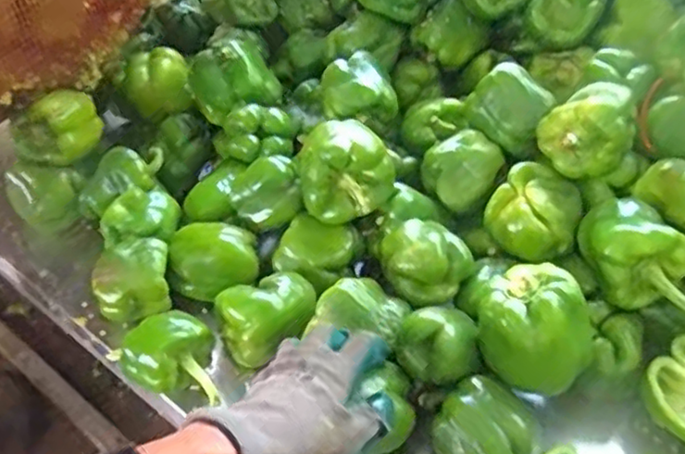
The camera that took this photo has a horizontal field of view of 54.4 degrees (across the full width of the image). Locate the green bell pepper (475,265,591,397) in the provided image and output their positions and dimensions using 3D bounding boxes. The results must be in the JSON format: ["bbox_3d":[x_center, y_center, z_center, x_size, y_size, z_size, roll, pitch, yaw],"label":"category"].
[{"bbox_3d":[0.150,0.079,0.516,0.079,0.070,0.077,-1,41,1],"label":"green bell pepper"}]

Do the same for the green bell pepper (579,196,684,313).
[{"bbox_3d":[0.237,0.025,0.535,0.069,0.058,0.112,-13,42,-13],"label":"green bell pepper"}]

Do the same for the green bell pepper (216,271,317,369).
[{"bbox_3d":[-0.064,0.078,0.593,0.083,0.060,0.057,-31,48,-29],"label":"green bell pepper"}]

